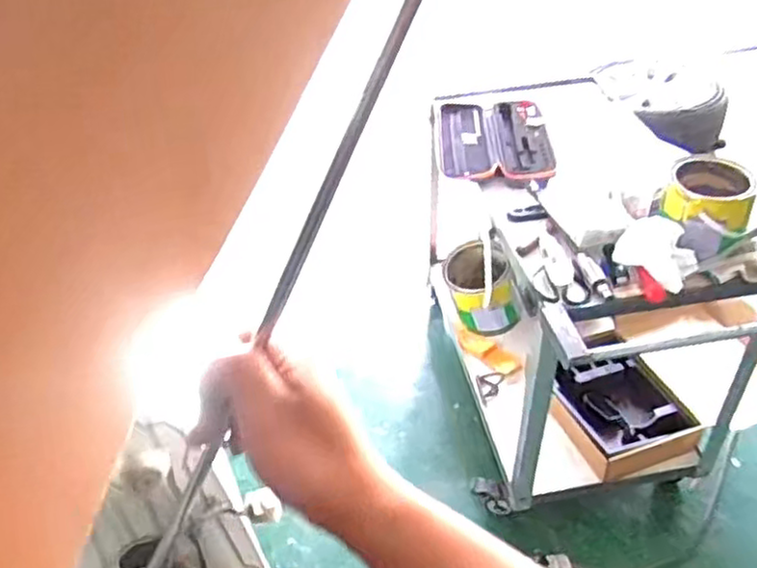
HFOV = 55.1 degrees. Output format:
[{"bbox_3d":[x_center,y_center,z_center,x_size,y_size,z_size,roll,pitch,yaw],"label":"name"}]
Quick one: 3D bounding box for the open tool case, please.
[{"bbox_3d":[0.277,-0.337,1.737,0.257,0.039,0.395,-1,40,4],"label":"open tool case"}]

